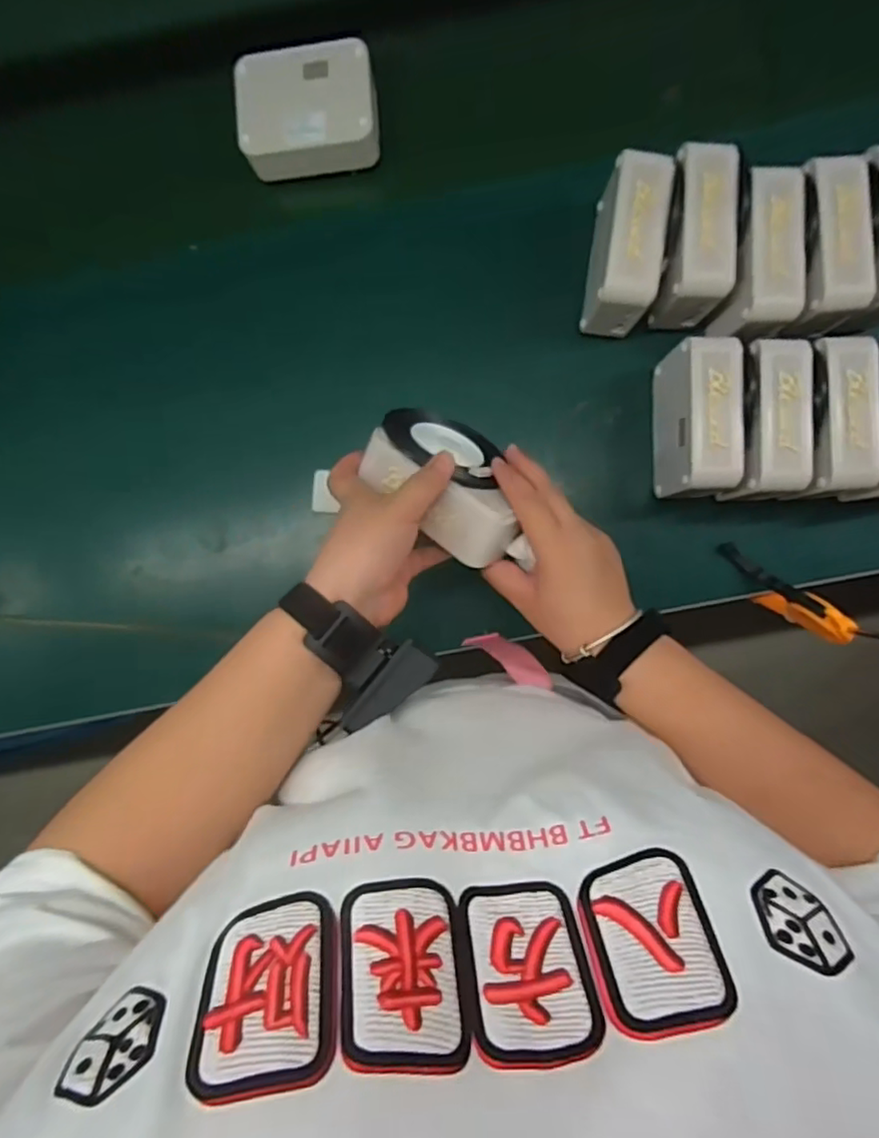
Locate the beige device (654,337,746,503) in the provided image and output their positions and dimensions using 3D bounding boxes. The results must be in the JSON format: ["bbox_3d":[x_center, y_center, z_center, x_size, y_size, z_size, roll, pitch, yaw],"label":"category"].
[{"bbox_3d":[0.226,-0.129,0.571,0.058,0.096,0.130,-2,89,3],"label":"beige device"}]

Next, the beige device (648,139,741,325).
[{"bbox_3d":[0.223,-0.288,0.567,0.058,0.086,0.131,6,90,3],"label":"beige device"}]

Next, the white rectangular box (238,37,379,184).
[{"bbox_3d":[-0.124,-0.433,0.606,0.126,0.042,0.100,-4,89,3],"label":"white rectangular box"}]

